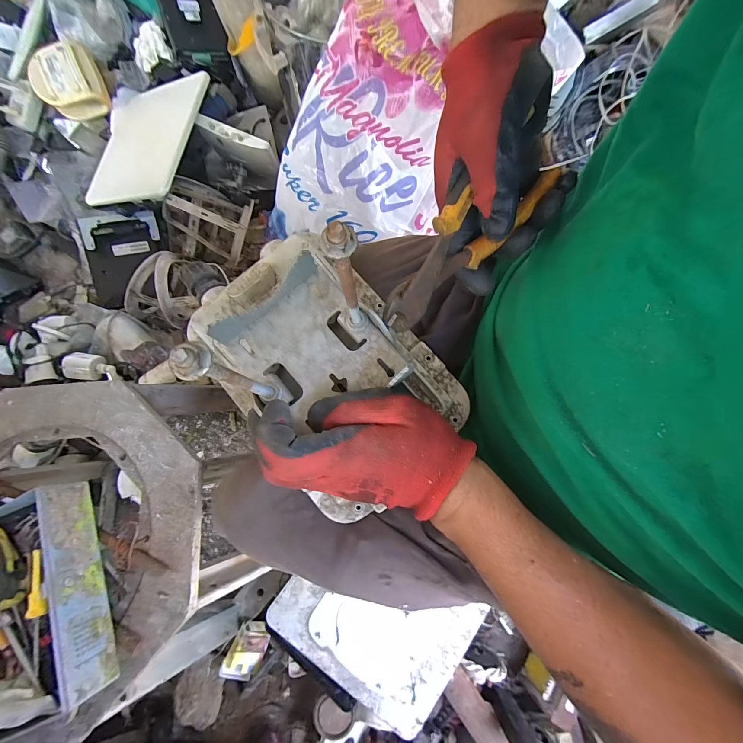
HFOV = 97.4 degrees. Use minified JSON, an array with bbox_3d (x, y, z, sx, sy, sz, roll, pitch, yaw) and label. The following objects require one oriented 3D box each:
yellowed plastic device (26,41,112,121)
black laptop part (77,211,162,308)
[{"bbox_3d":[-0.721,-0.690,0.779,0.142,0.061,0.134,-17,103,-5],"label":"yellowed plastic device"},{"bbox_3d":[-0.589,-0.270,0.790,0.157,0.025,0.209,-12,100,-19],"label":"black laptop part"}]

